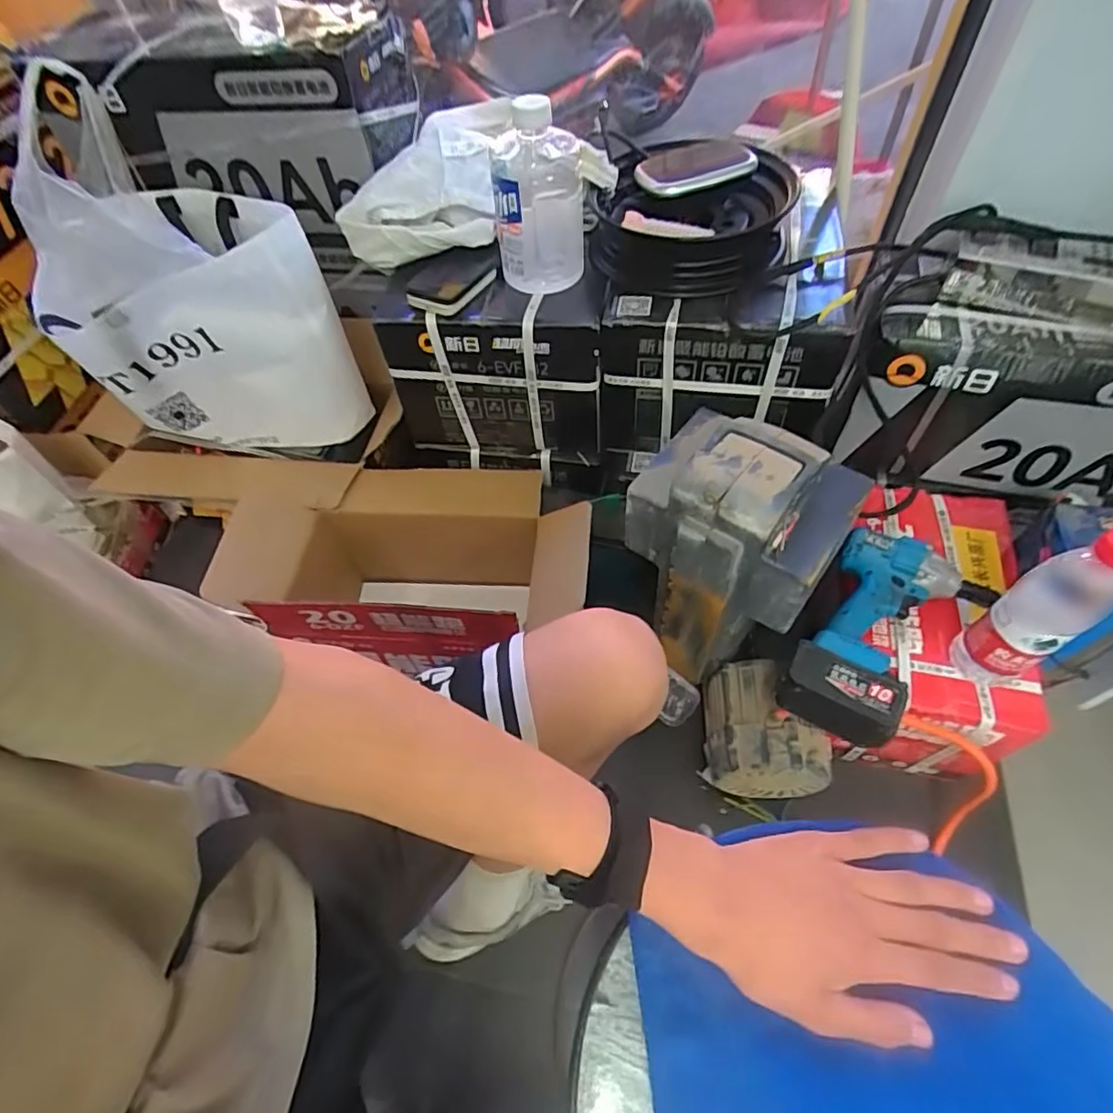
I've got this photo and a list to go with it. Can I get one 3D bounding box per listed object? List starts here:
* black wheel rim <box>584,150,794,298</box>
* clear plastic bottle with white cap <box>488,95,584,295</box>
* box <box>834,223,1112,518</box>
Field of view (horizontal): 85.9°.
[{"bbox_3d":[0.157,-0.405,0.725,0.225,0.074,0.205,9,57,11],"label":"black wheel rim"},{"bbox_3d":[-0.021,-0.392,0.660,0.098,0.178,0.077,-5,56,1],"label":"clear plastic bottle with white cap"},{"bbox_3d":[0.581,-0.214,0.722,0.381,0.249,0.160,15,59,15],"label":"box"}]

